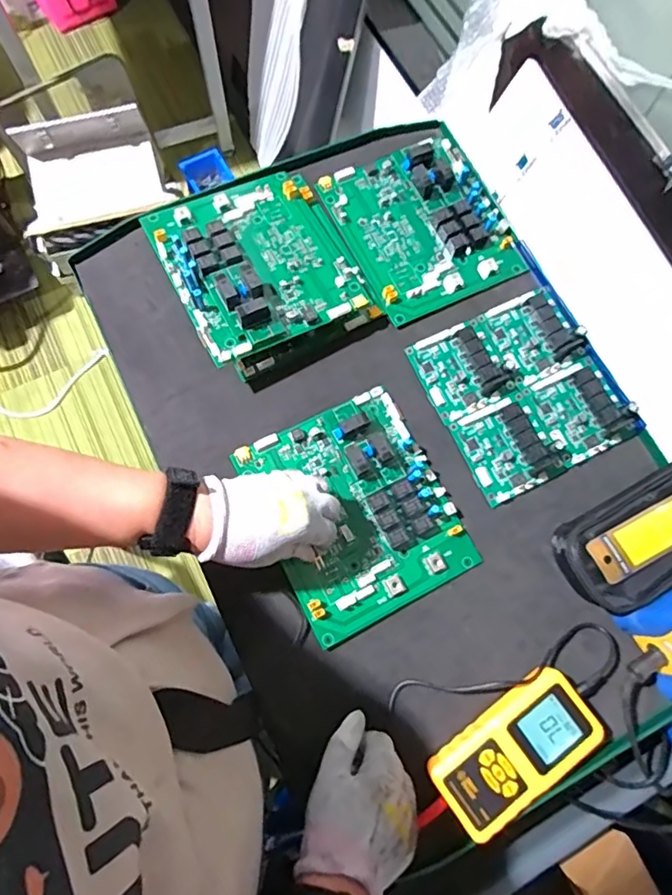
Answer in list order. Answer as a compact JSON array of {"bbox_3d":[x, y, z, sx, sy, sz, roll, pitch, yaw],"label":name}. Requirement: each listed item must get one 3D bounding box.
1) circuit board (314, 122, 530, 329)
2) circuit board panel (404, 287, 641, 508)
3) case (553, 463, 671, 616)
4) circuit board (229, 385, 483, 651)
[{"bbox_3d":[0.099,-0.255,0.600,0.177,0.022,0.202,-23,76,-9],"label":"circuit board"},{"bbox_3d":[0.194,-0.061,0.553,0.173,0.025,0.185,-25,76,-9],"label":"circuit board panel"},{"bbox_3d":[0.324,0.068,0.503,0.231,0.043,0.091,-27,77,-9],"label":"case"},{"bbox_3d":[0.020,0.057,0.505,0.171,0.028,0.201,-25,76,-9],"label":"circuit board"}]

